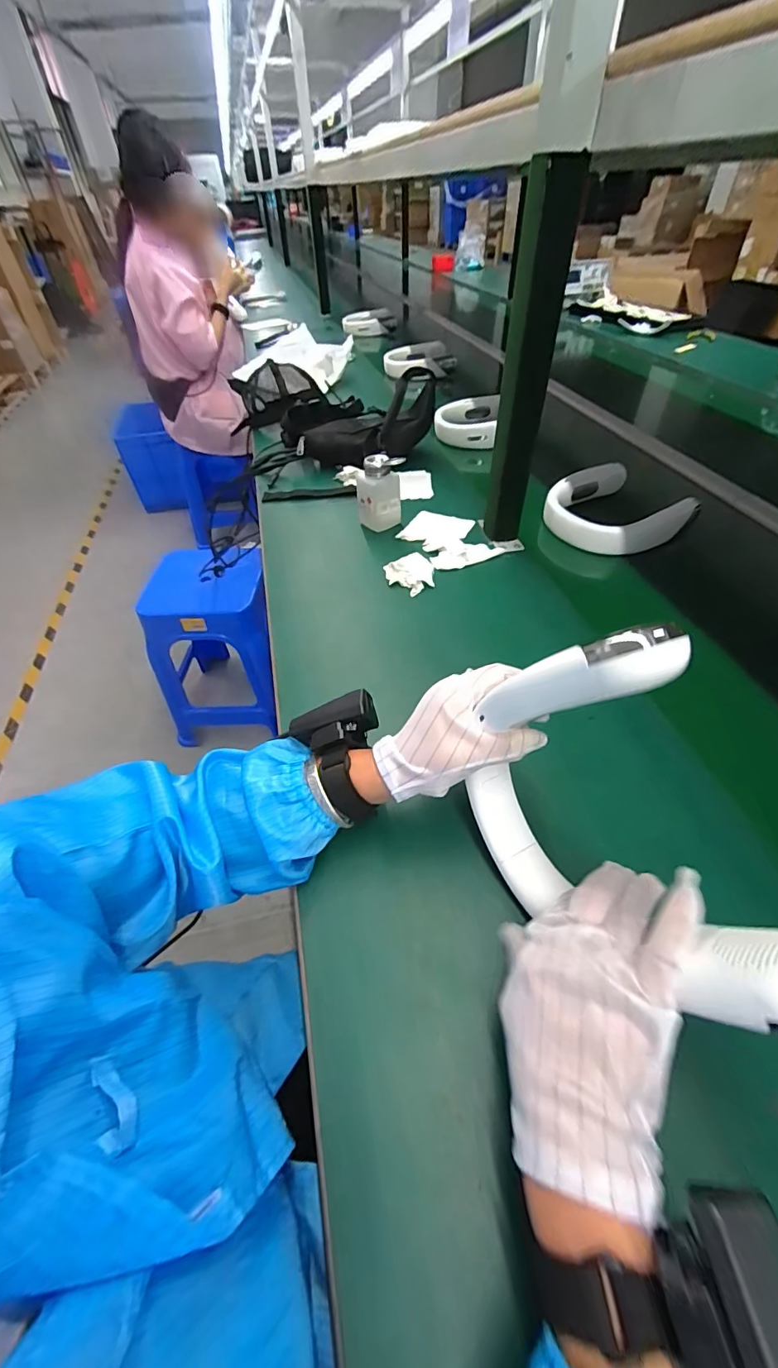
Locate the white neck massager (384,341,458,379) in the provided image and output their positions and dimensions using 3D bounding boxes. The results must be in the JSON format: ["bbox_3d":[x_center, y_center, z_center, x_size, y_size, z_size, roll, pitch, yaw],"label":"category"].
[{"bbox_3d":[0.096,-0.975,1.398,0.208,0.066,0.153,5,48,7],"label":"white neck massager"}]

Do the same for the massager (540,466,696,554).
[{"bbox_3d":[0.364,-0.275,0.731,0.198,0.048,0.193,-35,55,-26],"label":"massager"}]

